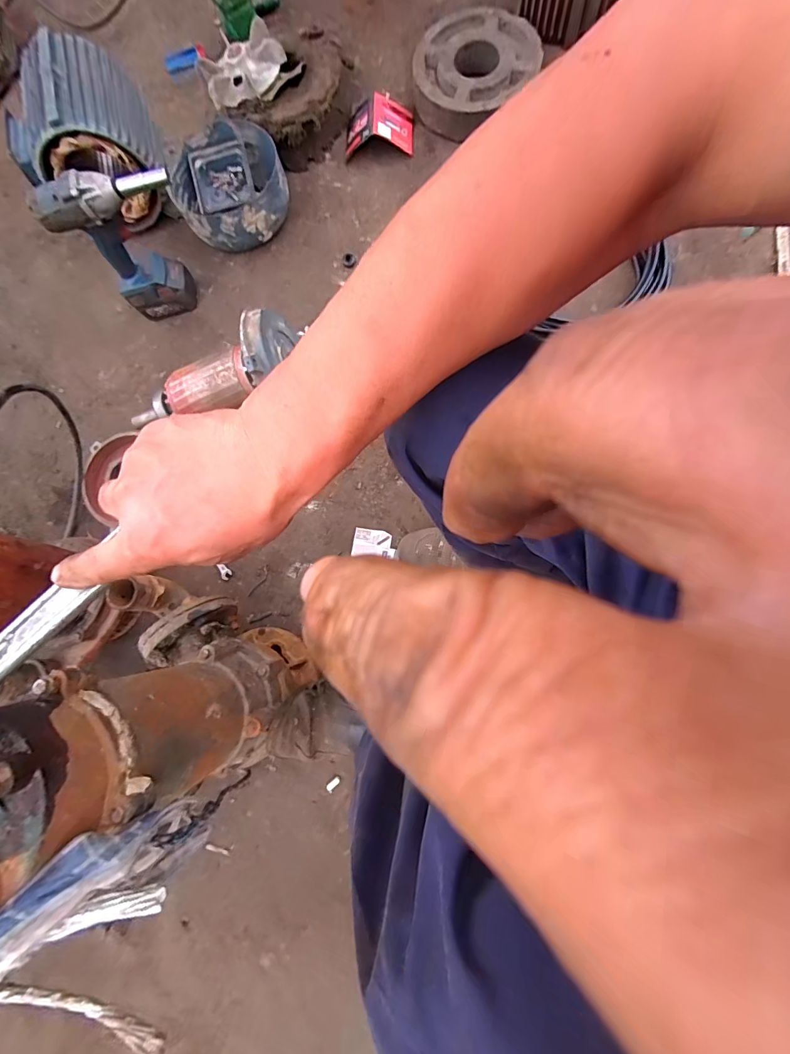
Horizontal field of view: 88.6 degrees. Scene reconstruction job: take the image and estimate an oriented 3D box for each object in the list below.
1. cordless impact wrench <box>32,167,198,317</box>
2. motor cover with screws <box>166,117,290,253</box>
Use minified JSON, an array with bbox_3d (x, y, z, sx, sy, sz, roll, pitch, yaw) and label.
[{"bbox_3d":[-0.447,-0.486,0.717,0.204,0.251,0.070,-23,78,-1],"label":"cordless impact wrench"},{"bbox_3d":[-0.324,-0.670,0.807,0.218,0.089,0.226,-24,78,-1],"label":"motor cover with screws"}]

